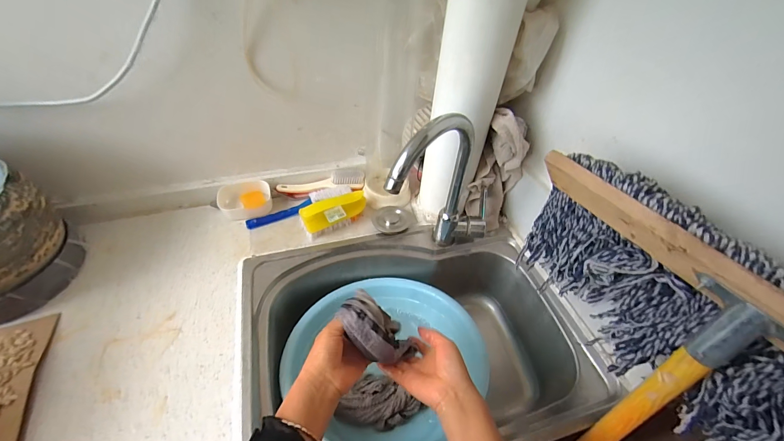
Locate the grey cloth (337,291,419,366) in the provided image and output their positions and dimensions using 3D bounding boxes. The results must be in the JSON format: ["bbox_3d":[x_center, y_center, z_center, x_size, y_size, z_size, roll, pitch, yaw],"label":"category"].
[{"bbox_3d":[-0.011,0.162,0.478,0.041,0.153,0.075,-20,39,29],"label":"grey cloth"}]

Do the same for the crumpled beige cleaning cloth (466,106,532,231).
[{"bbox_3d":[0.211,-0.096,0.658,0.083,0.238,0.070,20,49,14],"label":"crumpled beige cleaning cloth"}]

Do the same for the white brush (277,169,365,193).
[{"bbox_3d":[-0.165,-0.089,0.780,0.202,0.034,0.049,-3,48,-6],"label":"white brush"}]

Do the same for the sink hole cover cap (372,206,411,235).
[{"bbox_3d":[0.000,-0.005,0.725,0.082,0.026,0.069,5,47,1],"label":"sink hole cover cap"}]

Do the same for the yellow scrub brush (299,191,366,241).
[{"bbox_3d":[-0.121,-0.015,0.703,0.139,0.060,0.051,-18,51,-19],"label":"yellow scrub brush"}]

